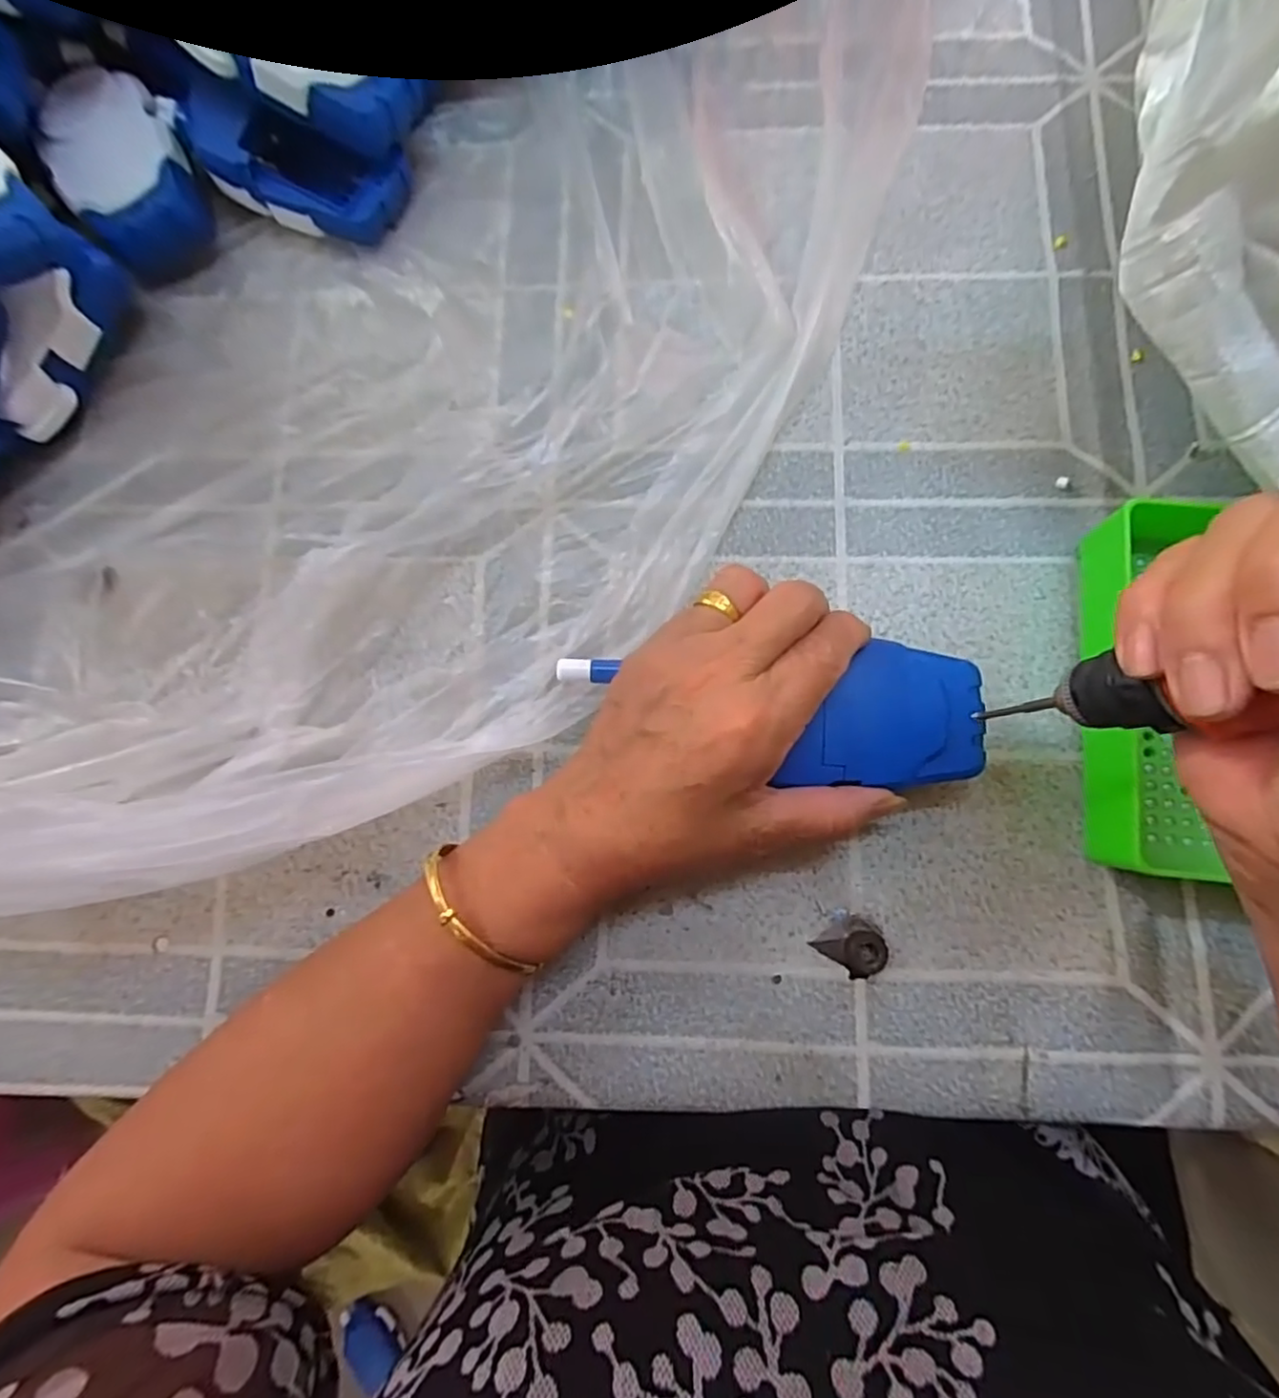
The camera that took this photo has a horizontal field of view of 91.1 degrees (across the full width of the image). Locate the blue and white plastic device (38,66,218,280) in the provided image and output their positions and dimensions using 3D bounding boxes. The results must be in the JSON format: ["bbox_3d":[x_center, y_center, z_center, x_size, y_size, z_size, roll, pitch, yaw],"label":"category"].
[{"bbox_3d":[-0.253,-0.262,0.315,0.062,0.034,0.096,-30,82,-3],"label":"blue and white plastic device"}]

